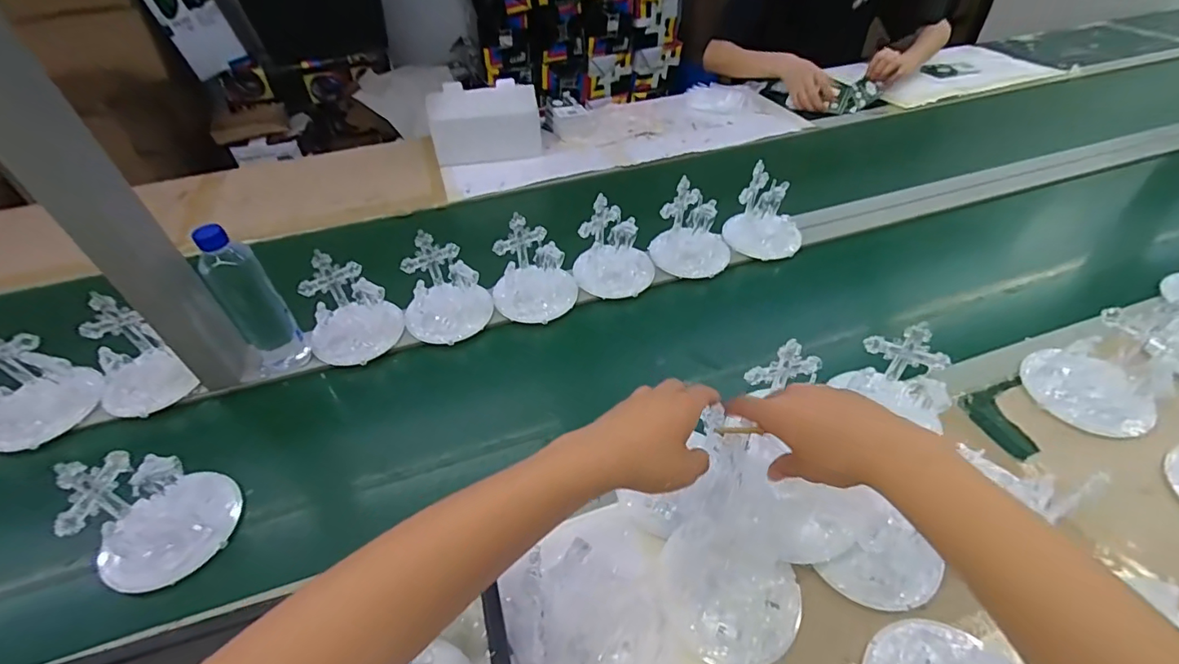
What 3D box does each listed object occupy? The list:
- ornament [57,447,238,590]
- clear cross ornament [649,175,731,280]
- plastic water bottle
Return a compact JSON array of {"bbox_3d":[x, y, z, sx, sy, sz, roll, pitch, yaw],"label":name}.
[{"bbox_3d":[-0.452,0.176,0.526,0.113,0.131,0.104,-28,50,-23],"label":"ornament"},{"bbox_3d":[0.166,-0.169,0.829,0.131,0.102,0.101,8,46,11],"label":"clear cross ornament"},{"bbox_3d":[-0.443,-0.051,0.660,0.062,0.193,0.061,32,55,30],"label":"plastic water bottle"}]

